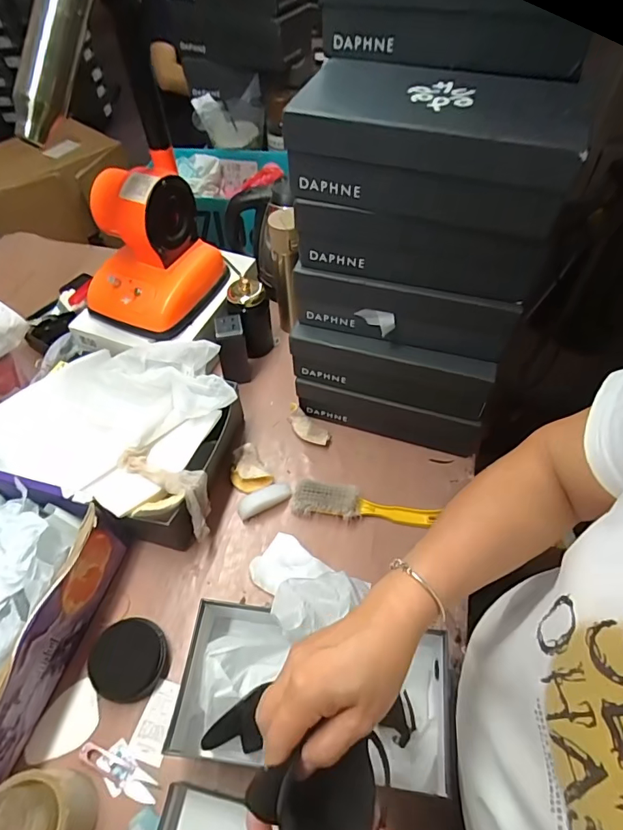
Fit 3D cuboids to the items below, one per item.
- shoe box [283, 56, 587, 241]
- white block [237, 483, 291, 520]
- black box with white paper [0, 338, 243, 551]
[{"bbox_3d":[0.132,-0.309,0.527,0.291,0.096,0.175,12,55,10],"label":"shoe box"},{"bbox_3d":[-0.074,0.133,0.731,0.084,0.019,0.030,-18,56,-12],"label":"white block"},{"bbox_3d":[-0.300,0.026,0.733,0.342,0.136,0.278,9,54,7],"label":"black box with white paper"}]

